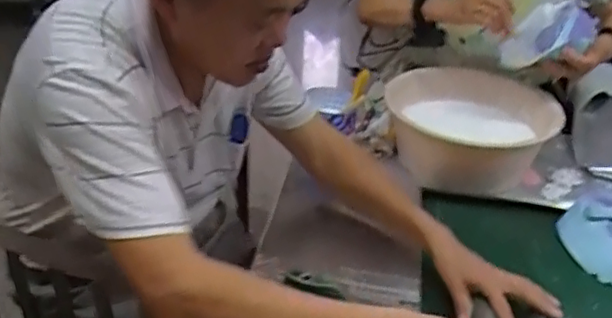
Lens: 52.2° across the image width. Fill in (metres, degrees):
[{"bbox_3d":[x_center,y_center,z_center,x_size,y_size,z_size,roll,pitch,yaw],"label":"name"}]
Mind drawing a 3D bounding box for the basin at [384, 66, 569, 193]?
[{"bbox_3d":[0.320,-0.057,1.170,0.300,0.142,0.273,2,32,-1],"label":"basin"}]

